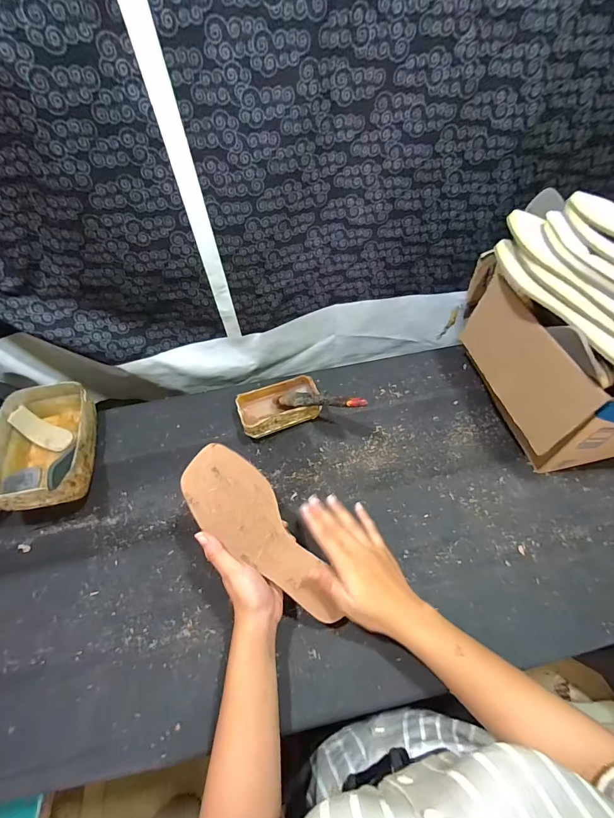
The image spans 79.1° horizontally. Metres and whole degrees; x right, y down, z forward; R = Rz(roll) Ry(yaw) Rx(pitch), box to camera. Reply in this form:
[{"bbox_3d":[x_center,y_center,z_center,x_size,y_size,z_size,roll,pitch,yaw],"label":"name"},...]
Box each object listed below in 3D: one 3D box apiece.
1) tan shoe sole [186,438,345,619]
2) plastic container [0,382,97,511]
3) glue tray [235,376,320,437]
[{"bbox_3d":[-0.047,0.143,0.409,0.078,0.013,0.225,-39,87,-20],"label":"tan shoe sole"},{"bbox_3d":[-0.380,0.050,0.548,0.129,0.075,0.196,-12,57,-5],"label":"plastic container"},{"bbox_3d":[-0.043,-0.003,0.592,0.129,0.041,0.079,-18,58,-9],"label":"glue tray"}]

